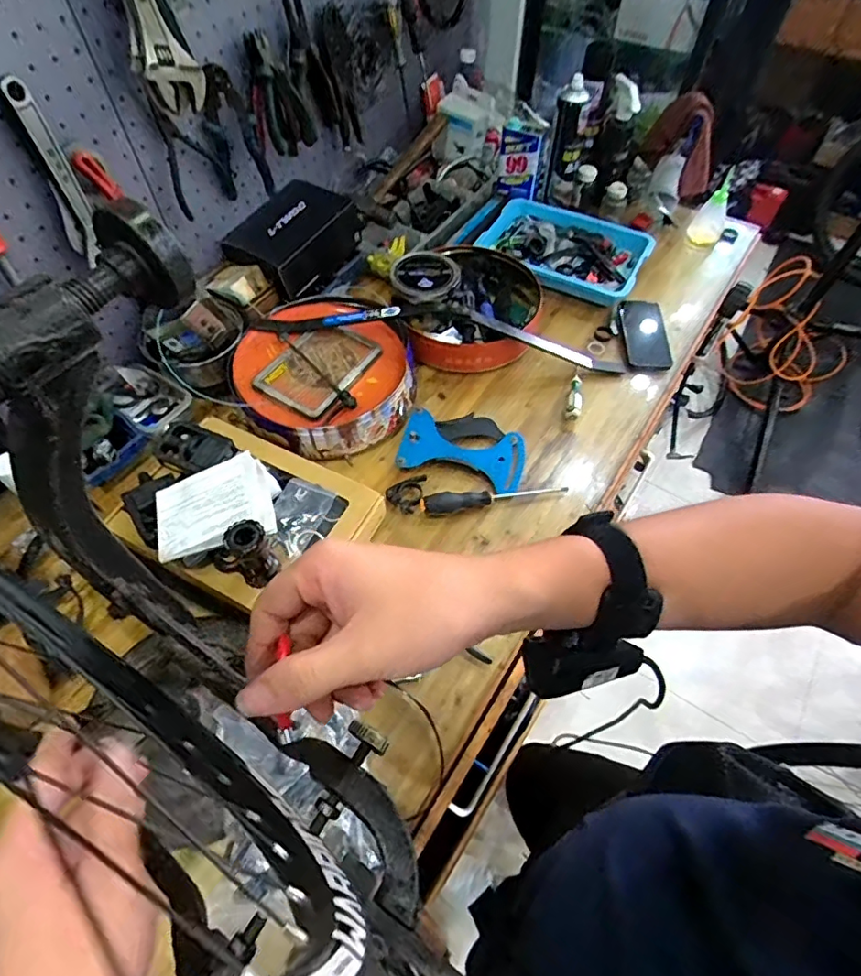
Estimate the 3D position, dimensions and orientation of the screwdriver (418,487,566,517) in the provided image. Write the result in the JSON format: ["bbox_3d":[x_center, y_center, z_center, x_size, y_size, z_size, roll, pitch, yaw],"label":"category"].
[{"bbox_3d":[0.098,0.011,0.798,0.227,0.035,0.023,-10,58,-6],"label":"screwdriver"}]

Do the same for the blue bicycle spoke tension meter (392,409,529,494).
[{"bbox_3d":[0.055,-0.070,0.846,0.191,0.030,0.138,14,58,10],"label":"blue bicycle spoke tension meter"}]

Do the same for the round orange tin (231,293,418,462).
[{"bbox_3d":[-0.168,-0.193,0.884,0.274,0.090,0.301,0,57,0],"label":"round orange tin"}]

